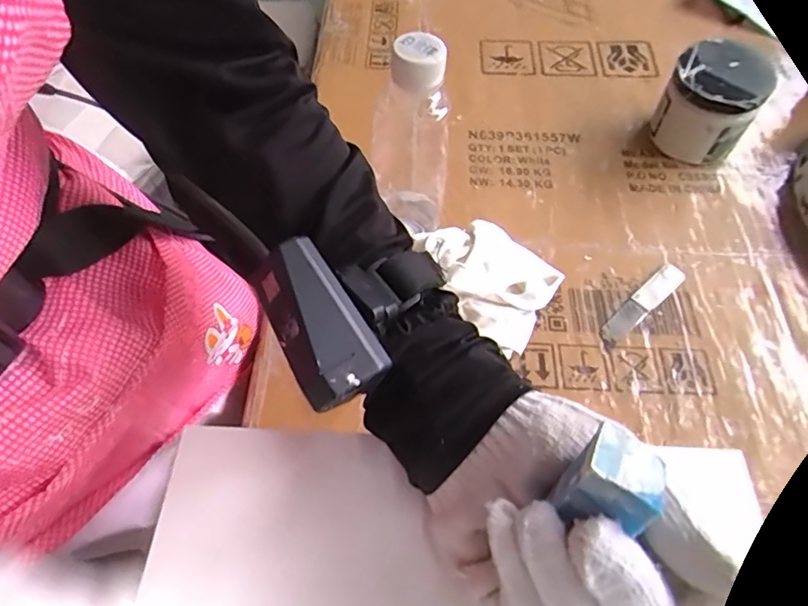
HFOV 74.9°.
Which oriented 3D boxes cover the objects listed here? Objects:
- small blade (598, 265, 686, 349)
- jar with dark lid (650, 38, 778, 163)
[{"bbox_3d":[0.191,0.001,0.426,0.093,0.008,0.020,-37,65,-20],"label":"small blade"},{"bbox_3d":[0.283,-0.184,0.492,0.078,0.085,0.073,0,58,0],"label":"jar with dark lid"}]

